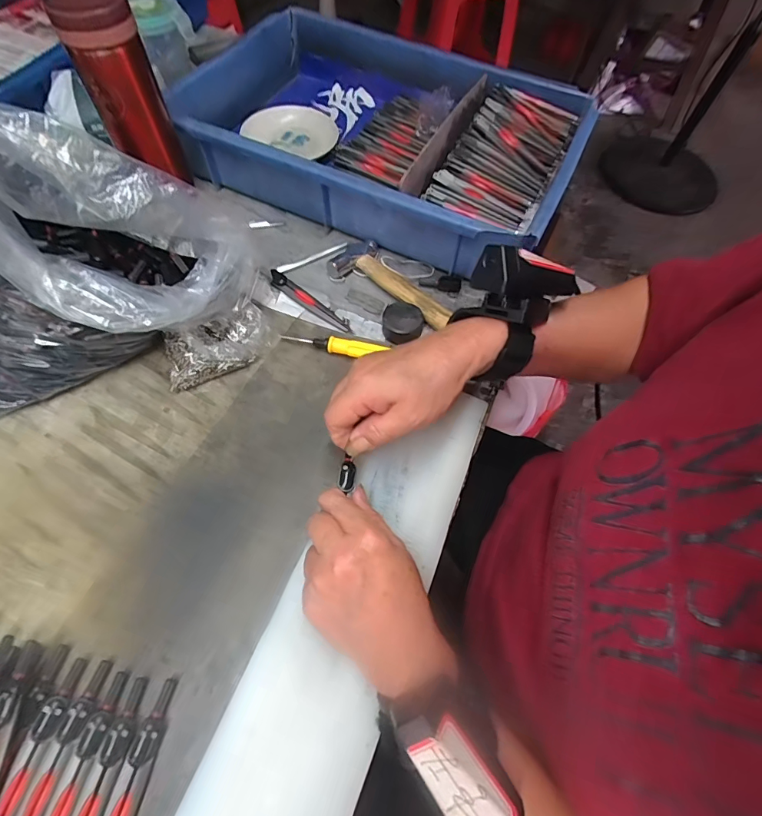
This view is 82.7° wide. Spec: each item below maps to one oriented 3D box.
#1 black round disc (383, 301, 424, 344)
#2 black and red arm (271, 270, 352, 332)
[{"bbox_3d":[0.021,-0.080,0.417,0.039,0.022,0.042,2,61,-3],"label":"black round disc"},{"bbox_3d":[-0.071,-0.108,0.434,0.099,0.011,0.016,35,65,14],"label":"black and red arm"}]

